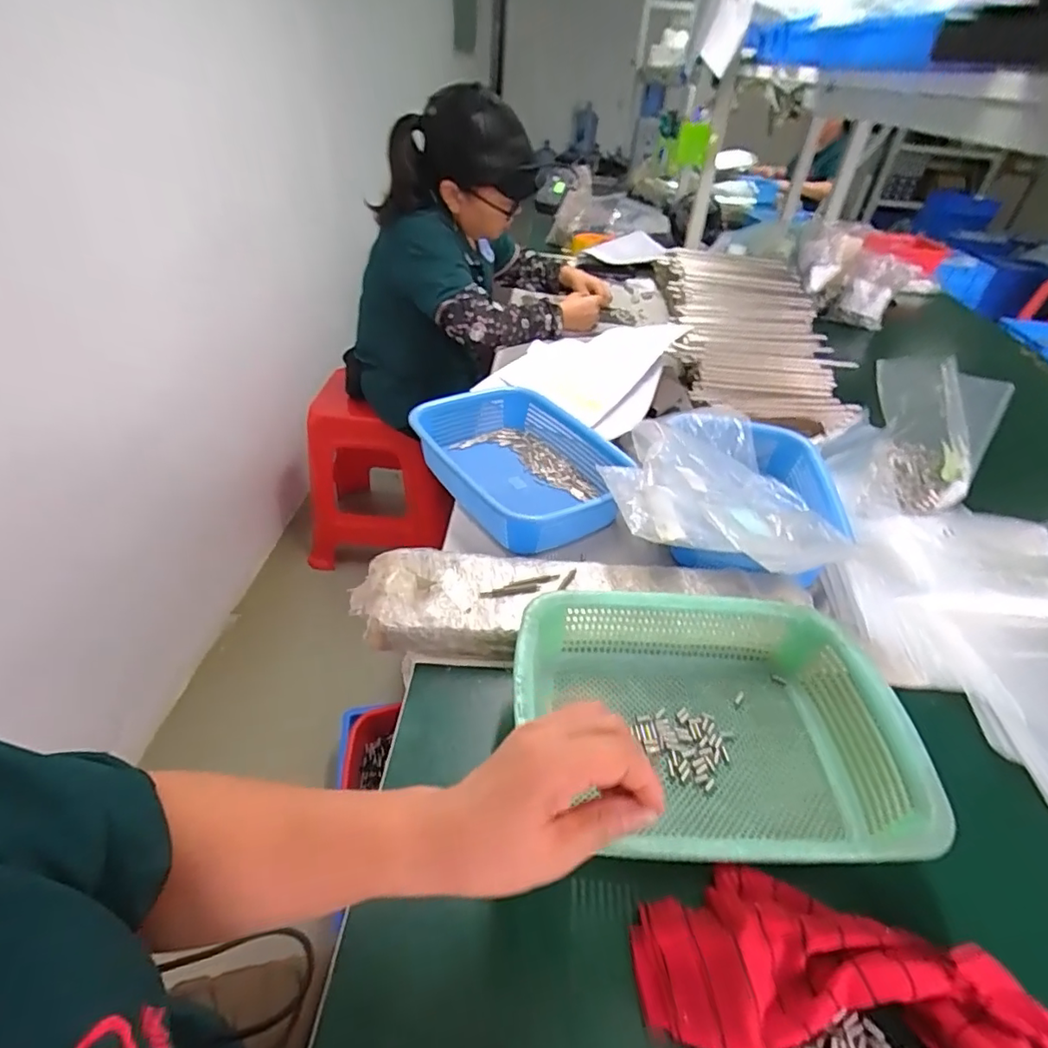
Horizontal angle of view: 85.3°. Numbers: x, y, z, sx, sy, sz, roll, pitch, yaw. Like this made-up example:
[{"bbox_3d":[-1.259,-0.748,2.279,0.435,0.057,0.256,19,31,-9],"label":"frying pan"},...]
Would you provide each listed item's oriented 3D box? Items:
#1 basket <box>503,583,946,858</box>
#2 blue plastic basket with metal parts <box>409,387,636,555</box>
[{"bbox_3d":[0.147,0.157,0.458,0.301,0.080,0.216,2,40,1],"label":"basket"},{"bbox_3d":[-0.002,-0.081,0.755,0.224,0.079,0.280,-21,46,-27],"label":"blue plastic basket with metal parts"}]

